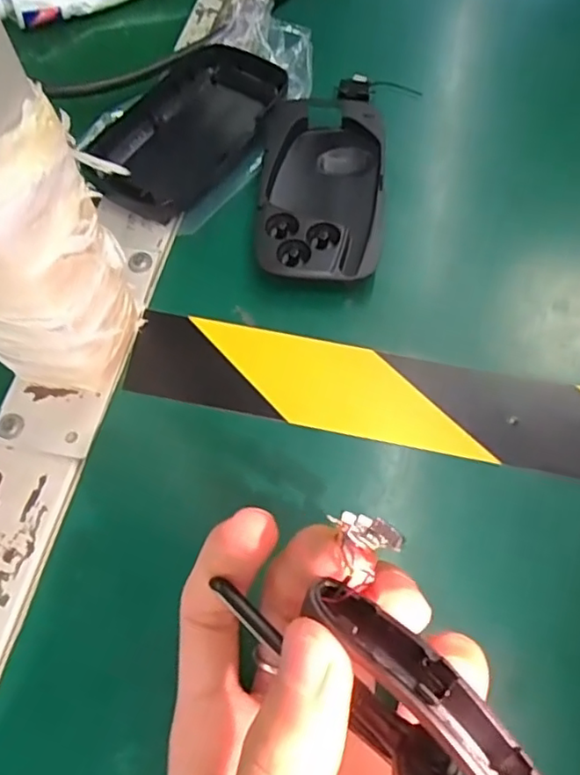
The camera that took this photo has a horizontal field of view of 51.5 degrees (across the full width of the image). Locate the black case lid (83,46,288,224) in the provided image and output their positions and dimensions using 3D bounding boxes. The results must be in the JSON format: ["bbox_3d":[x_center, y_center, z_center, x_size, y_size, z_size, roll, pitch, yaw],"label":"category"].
[{"bbox_3d":[-0.053,-0.128,0.294,0.063,0.014,0.110,27,67,14],"label":"black case lid"}]

